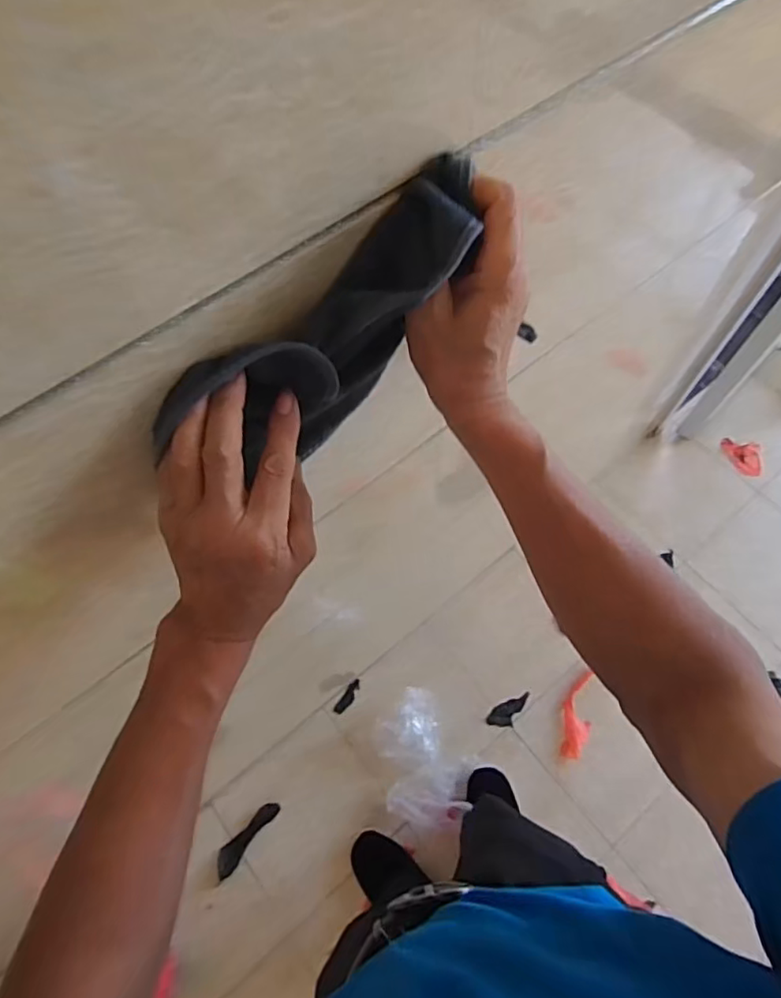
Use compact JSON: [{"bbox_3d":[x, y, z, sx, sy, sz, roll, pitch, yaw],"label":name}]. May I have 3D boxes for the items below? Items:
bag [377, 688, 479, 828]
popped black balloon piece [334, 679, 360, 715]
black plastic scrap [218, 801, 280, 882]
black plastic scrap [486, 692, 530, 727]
[{"bbox_3d":[0.073,0.523,1.193,0.179,0.081,0.248,-9,65,-2],"label":"bag"},{"bbox_3d":[-0.093,0.435,1.281,0.026,0.004,0.083,35,67,3],"label":"popped black balloon piece"},{"bbox_3d":[-0.281,0.657,1.133,0.043,0.005,0.153,32,59,18],"label":"black plastic scrap"},{"bbox_3d":[0.259,0.460,1.260,0.105,0.012,0.046,-26,67,-10],"label":"black plastic scrap"}]

